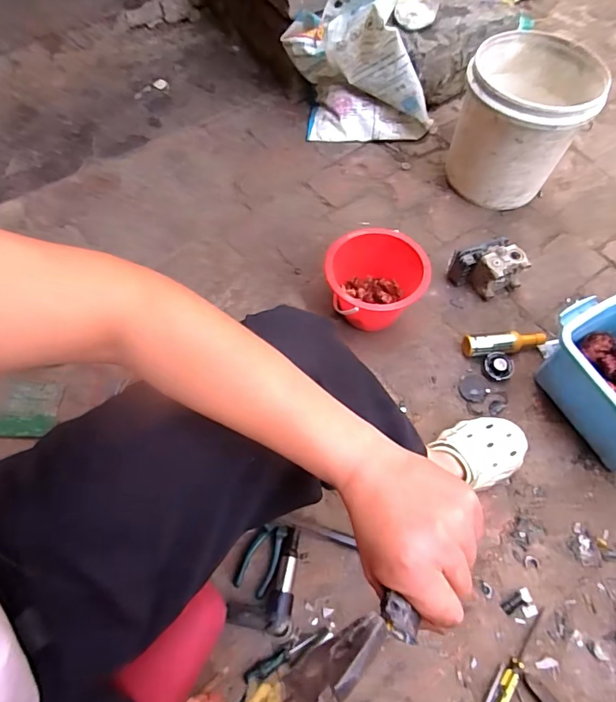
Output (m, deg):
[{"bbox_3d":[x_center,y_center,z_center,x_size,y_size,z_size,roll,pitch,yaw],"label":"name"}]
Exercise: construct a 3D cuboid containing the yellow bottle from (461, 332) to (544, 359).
[{"bbox_3d":[0.368,-0.014,0.849,0.148,0.034,0.041,-2,63,2],"label":"yellow bottle"}]

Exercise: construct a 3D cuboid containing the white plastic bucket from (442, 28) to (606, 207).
[{"bbox_3d":[0.427,-0.463,0.953,0.225,0.258,0.233,0,64,1],"label":"white plastic bucket"}]

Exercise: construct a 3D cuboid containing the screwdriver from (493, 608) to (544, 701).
[{"bbox_3d":[0.292,0.434,0.635,0.020,0.020,0.158,34,66,12],"label":"screwdriver"}]

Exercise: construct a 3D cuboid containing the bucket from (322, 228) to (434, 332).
[{"bbox_3d":[0.127,-0.127,0.868,0.171,0.152,0.173,0,64,1],"label":"bucket"}]

